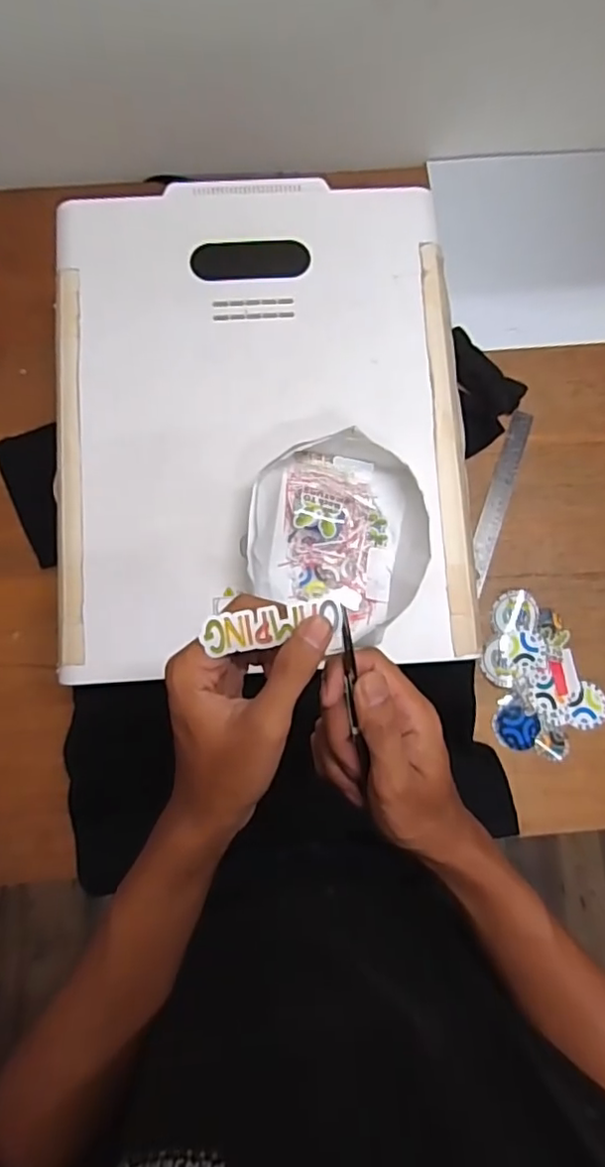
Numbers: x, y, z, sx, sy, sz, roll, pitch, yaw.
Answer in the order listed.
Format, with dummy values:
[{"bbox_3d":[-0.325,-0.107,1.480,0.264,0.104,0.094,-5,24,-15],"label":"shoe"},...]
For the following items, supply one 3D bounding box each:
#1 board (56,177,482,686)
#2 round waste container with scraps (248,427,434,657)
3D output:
[{"bbox_3d":[-0.043,-0.171,0.606,0.397,0.035,0.500,-3,79,-2],"label":"board"},{"bbox_3d":[0.035,-0.046,0.560,0.166,0.051,0.167,0,79,-1],"label":"round waste container with scraps"}]

